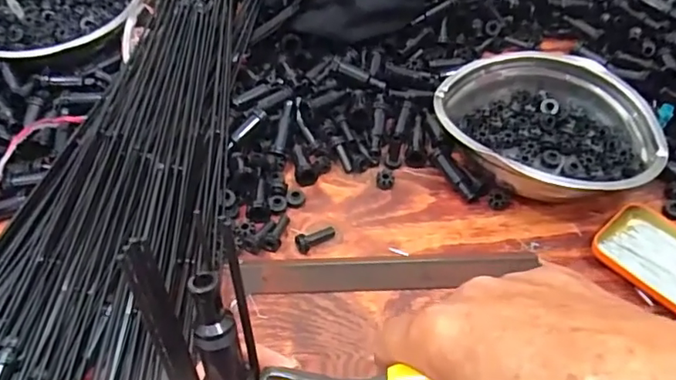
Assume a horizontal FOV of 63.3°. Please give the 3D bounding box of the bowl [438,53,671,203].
[{"bbox_3d":[0.208,-0.069,0.557,0.213,0.059,0.186,6,51,6],"label":"bowl"}]

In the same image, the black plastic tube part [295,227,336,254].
[{"bbox_3d":[-0.020,0.046,0.518,0.040,0.017,0.014,-18,56,-28],"label":"black plastic tube part"}]

